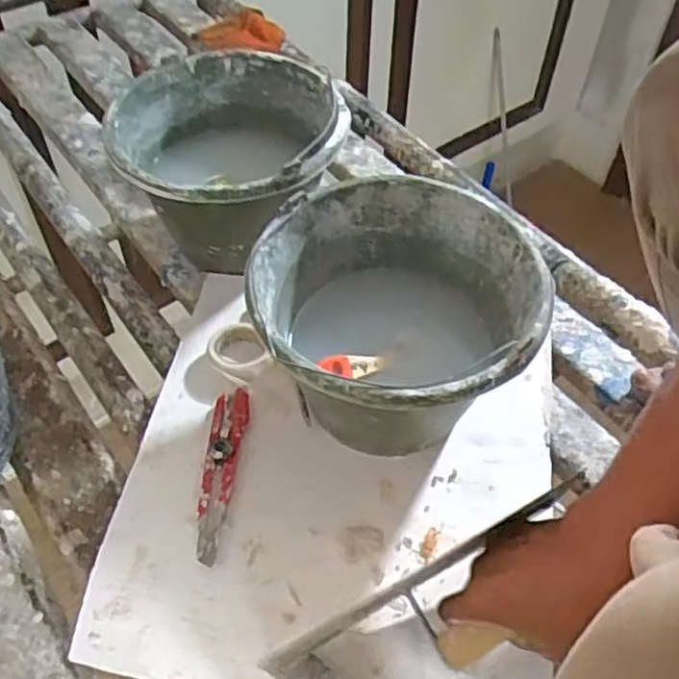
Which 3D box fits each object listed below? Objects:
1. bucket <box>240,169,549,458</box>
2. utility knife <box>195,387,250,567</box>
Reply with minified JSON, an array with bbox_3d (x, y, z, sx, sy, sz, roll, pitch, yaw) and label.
[{"bbox_3d":[0.048,-0.002,0.652,0.237,0.178,0.244,1,51,-1],"label":"bucket"},{"bbox_3d":[-0.111,0.122,0.654,0.032,0.014,0.173,3,51,1],"label":"utility knife"}]

